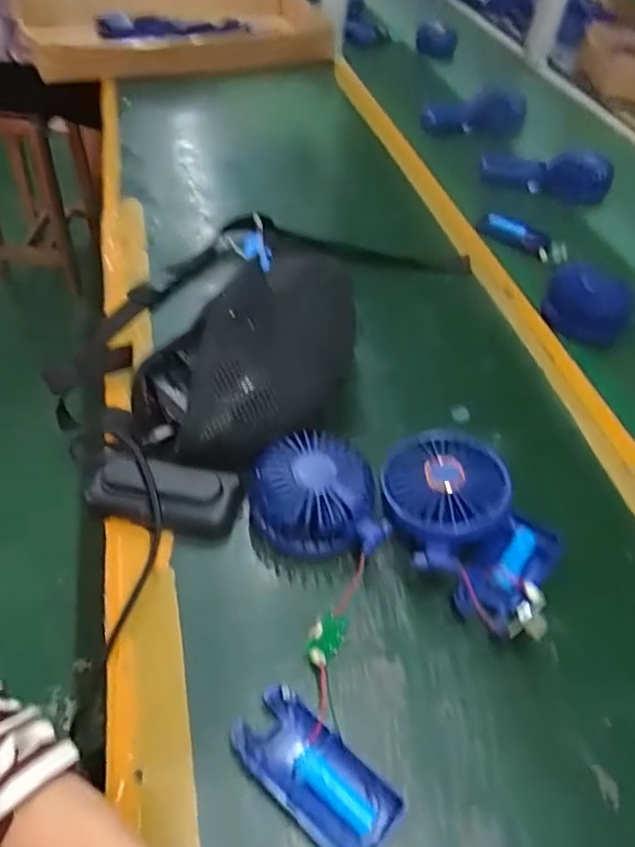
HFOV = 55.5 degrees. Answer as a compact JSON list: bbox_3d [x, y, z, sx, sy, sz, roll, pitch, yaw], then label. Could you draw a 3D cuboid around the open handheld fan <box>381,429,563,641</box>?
[{"bbox_3d":[0.107,0.071,0.412,0.102,0.048,0.150,-22,55,-26],"label":"open handheld fan"}]

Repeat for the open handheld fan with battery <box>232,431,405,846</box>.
[{"bbox_3d":[-0.001,0.115,0.367,0.090,0.045,0.248,4,47,-6],"label":"open handheld fan with battery"}]

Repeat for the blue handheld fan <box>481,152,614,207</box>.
[{"bbox_3d":[0.329,-0.358,0.873,0.181,0.068,0.045,14,18,12],"label":"blue handheld fan"}]

